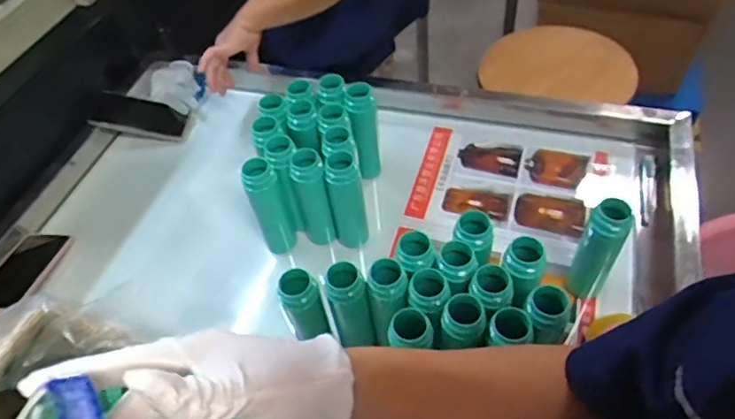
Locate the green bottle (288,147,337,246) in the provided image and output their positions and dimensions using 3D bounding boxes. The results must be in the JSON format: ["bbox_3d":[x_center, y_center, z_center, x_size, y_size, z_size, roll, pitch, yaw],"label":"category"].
[{"bbox_3d":[-0.079,-0.014,0.800,0.049,0.162,0.050,-14,52,-5],"label":"green bottle"}]

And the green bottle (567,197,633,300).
[{"bbox_3d":[0.288,0.055,0.688,0.046,0.168,0.042,-3,52,4],"label":"green bottle"}]

